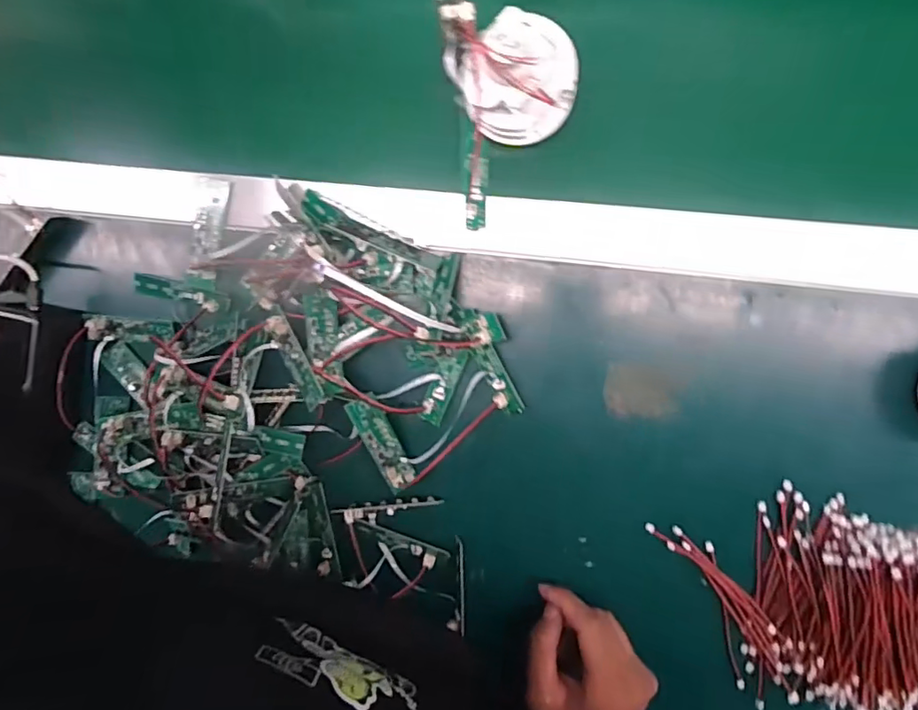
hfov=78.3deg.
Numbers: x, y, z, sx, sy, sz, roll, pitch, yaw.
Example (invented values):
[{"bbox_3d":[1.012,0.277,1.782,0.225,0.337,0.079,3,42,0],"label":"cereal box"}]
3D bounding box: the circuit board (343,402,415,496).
[{"bbox_3d":[-0.056,0.066,0.410,0.021,0.012,0.077,-24,107,8],"label":"circuit board"}]

